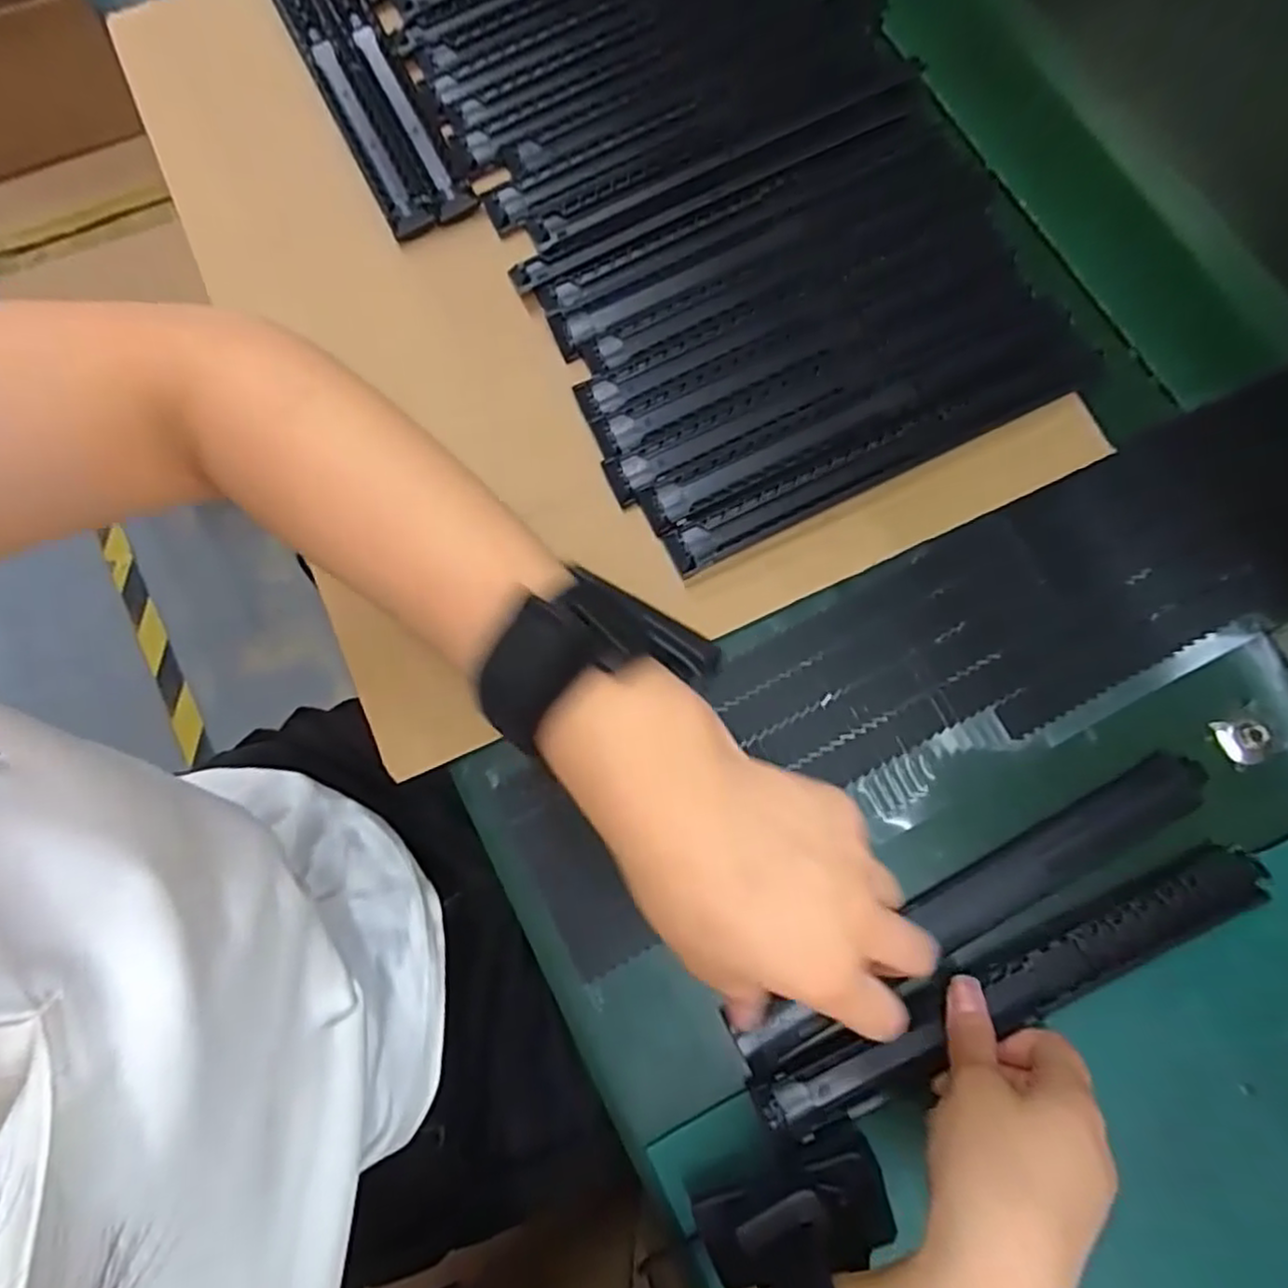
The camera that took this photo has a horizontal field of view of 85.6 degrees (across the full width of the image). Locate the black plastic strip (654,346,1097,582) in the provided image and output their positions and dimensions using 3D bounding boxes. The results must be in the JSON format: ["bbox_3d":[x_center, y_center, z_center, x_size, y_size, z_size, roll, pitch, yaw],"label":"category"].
[{"bbox_3d":[0.119,-0.091,0.342,0.229,0.010,0.023,-24,79,-6],"label":"black plastic strip"}]

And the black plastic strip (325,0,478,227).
[{"bbox_3d":[-0.157,-0.340,0.405,0.022,0.011,0.237,-27,78,-5],"label":"black plastic strip"}]

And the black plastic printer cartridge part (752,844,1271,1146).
[{"bbox_3d":[0.156,0.145,0.295,0.233,0.017,0.026,-25,79,-3],"label":"black plastic printer cartridge part"}]

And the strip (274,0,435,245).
[{"bbox_3d":[-0.176,-0.327,0.405,0.027,0.014,0.227,-27,78,-5],"label":"strip"}]

